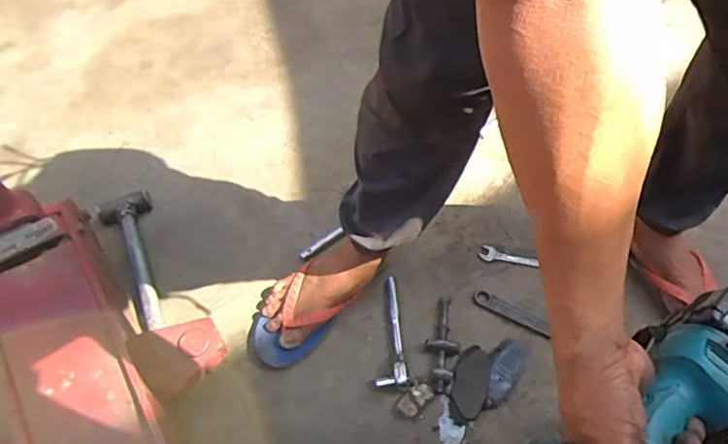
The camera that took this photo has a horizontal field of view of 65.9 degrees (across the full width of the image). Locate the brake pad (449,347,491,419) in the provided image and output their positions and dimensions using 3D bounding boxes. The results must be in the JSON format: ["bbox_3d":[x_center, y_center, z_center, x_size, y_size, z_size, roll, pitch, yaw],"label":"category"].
[{"bbox_3d":[0.161,0.241,0.847,0.053,0.010,0.105,6,52,22],"label":"brake pad"}]

